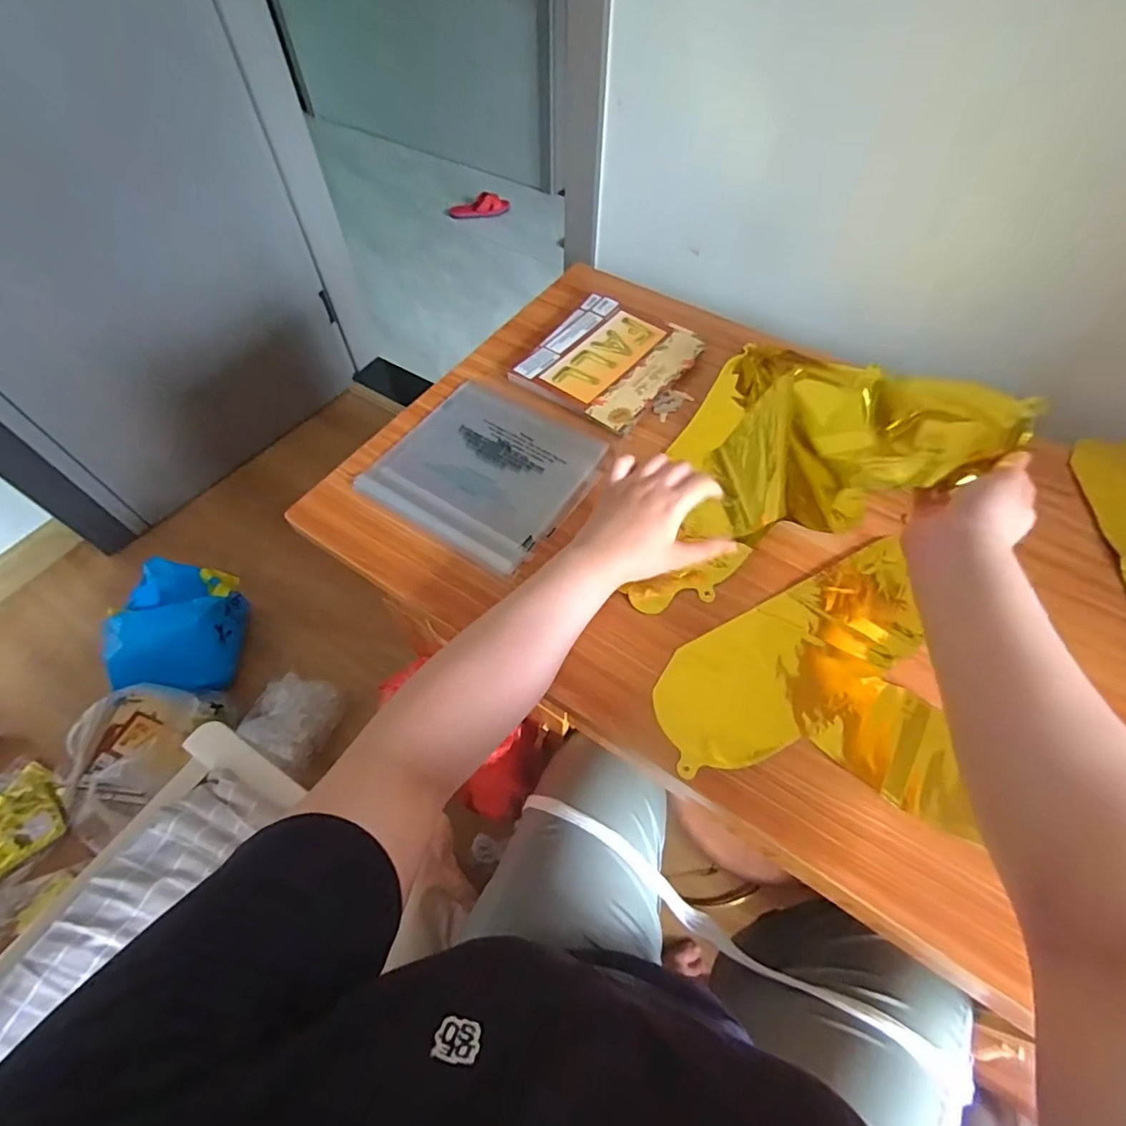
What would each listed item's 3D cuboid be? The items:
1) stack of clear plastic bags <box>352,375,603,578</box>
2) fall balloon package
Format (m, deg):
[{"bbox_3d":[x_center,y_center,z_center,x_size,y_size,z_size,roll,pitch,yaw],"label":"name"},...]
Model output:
[{"bbox_3d":[-0.081,-0.103,0.573,0.207,0.006,0.194,29,64,16],"label":"stack of clear plastic bags"},{"bbox_3d":[0.054,-0.249,0.655,0.170,0.015,0.188,32,65,17],"label":"fall balloon package"}]

